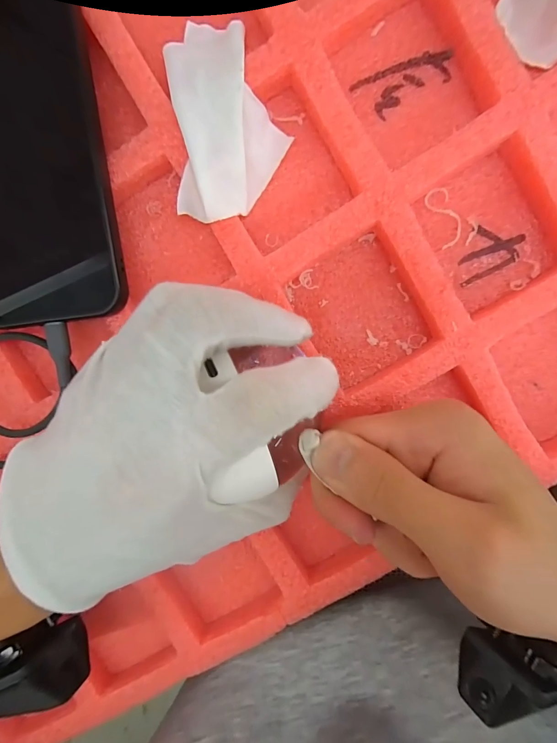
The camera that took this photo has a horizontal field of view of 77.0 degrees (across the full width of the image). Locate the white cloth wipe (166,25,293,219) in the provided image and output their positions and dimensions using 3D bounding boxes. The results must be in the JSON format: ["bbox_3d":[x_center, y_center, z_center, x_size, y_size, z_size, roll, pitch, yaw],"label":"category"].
[{"bbox_3d":[-0.024,-0.118,0.166,0.051,0.022,0.088,-3,97,2],"label":"white cloth wipe"}]

